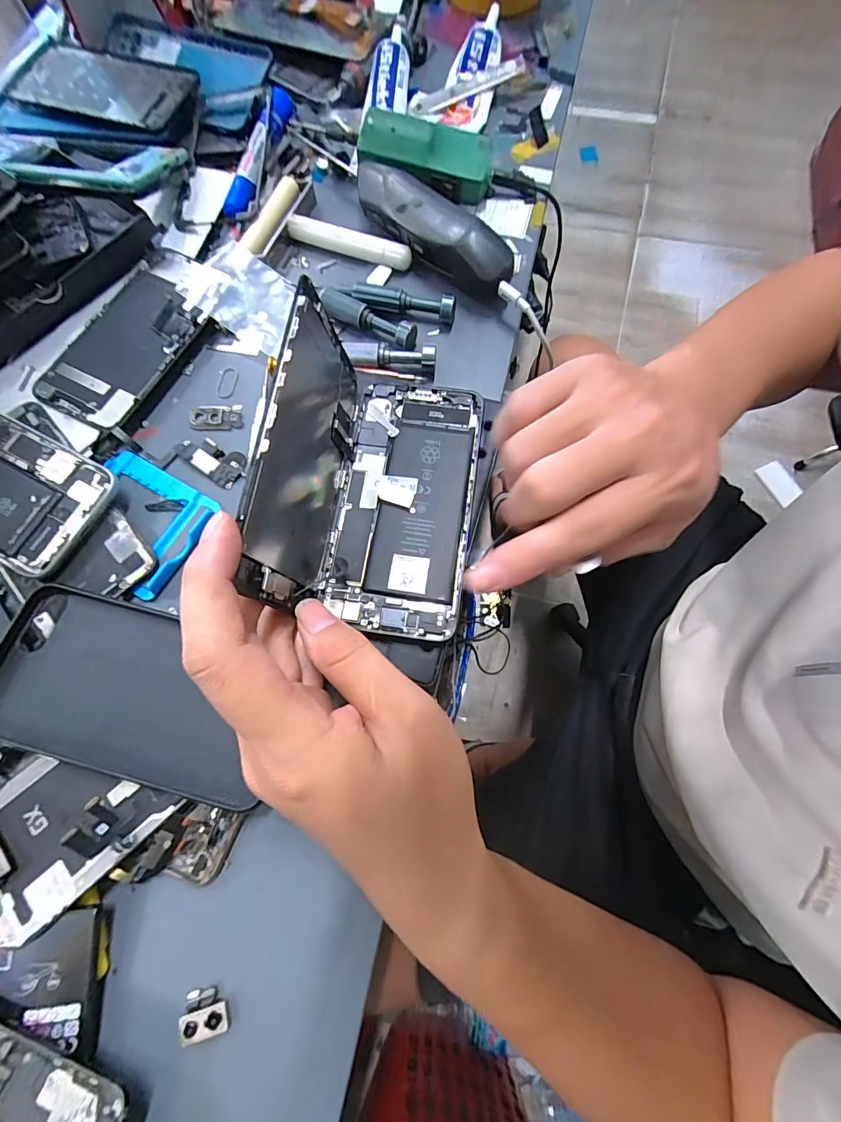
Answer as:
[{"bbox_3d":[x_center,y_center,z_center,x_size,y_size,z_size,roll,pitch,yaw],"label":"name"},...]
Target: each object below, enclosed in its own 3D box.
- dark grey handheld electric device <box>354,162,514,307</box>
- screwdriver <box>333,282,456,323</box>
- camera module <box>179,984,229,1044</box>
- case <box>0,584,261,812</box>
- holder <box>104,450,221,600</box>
[{"bbox_3d":[0.009,-0.239,0.305,0.035,0.030,0.148,-43,76,-11],"label":"dark grey handheld electric device"},{"bbox_3d":[-0.018,-0.182,0.298,0.084,0.015,0.011,12,73,6],"label":"screwdriver"},{"bbox_3d":[-0.097,0.202,0.189,0.021,0.006,0.017,-7,72,0],"label":"camera module"},{"bbox_3d":[-0.150,0.065,0.220,0.148,0.014,0.078,14,73,6],"label":"case"},{"bbox_3d":[-0.176,-0.026,0.263,0.086,0.007,0.069,29,76,11],"label":"holder"}]

